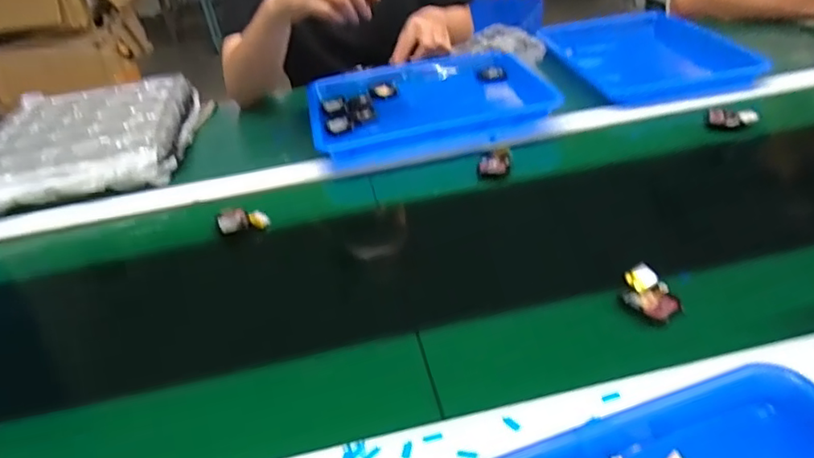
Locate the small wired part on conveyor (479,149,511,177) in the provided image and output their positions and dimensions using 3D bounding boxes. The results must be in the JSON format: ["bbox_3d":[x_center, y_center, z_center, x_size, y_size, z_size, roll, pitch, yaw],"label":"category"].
[{"bbox_3d":[0.108,-0.082,0.723,0.038,0.019,0.033,0,37,9],"label":"small wired part on conveyor"}]

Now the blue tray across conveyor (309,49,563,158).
[{"bbox_3d":[0.026,-0.189,0.842,0.321,0.033,0.234,-10,36,-4],"label":"blue tray across conveyor"}]

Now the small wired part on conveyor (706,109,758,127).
[{"bbox_3d":[0.418,-0.142,0.751,0.056,0.025,0.013,15,41,27],"label":"small wired part on conveyor"}]

